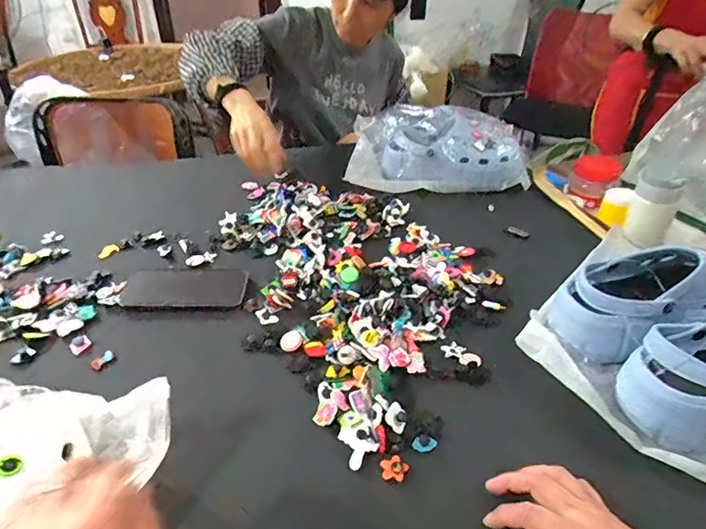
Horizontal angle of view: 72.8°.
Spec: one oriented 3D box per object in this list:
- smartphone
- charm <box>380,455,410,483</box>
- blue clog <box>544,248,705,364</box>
[{"bbox_3d":[-0.231,0.031,0.664,0.163,0.005,0.084,0,35,0],"label":"smartphone"},{"bbox_3d":[0.039,0.191,0.447,0.026,0.012,0.021,2,35,2],"label":"charm"},{"bbox_3d":[0.362,0.037,0.573,0.242,0.099,0.118,-16,38,-21],"label":"blue clog"}]

